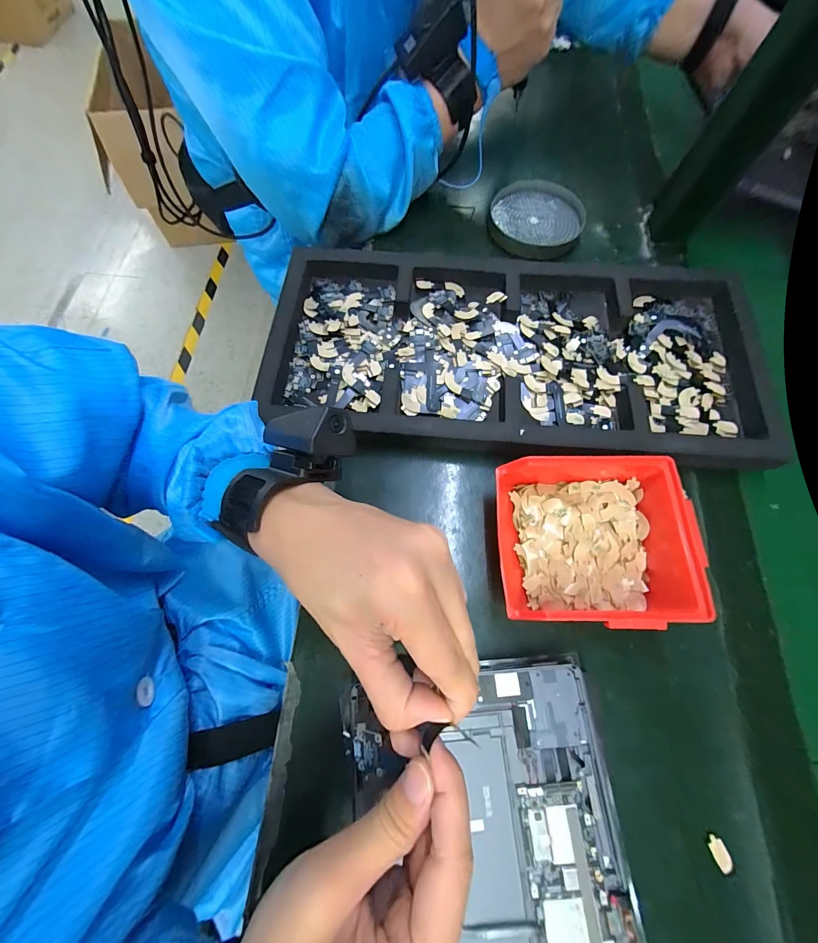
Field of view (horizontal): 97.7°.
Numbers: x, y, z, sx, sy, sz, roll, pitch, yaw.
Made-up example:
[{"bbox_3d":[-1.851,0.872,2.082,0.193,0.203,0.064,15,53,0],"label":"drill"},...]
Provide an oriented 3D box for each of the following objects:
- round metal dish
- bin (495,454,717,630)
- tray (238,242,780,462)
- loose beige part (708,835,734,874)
[{"bbox_3d":[0.162,-0.315,0.448,0.124,0.017,0.117,0,70,0],"label":"round metal dish"},{"bbox_3d":[0.148,0.055,0.285,0.148,0.063,0.120,2,70,1],"label":"bin"},{"bbox_3d":[0.104,-0.124,0.356,0.478,0.027,0.217,5,70,2],"label":"tray"},{"bbox_3d":[0.217,0.266,0.249,0.011,0.004,0.018,-21,71,-8],"label":"loose beige part"}]

